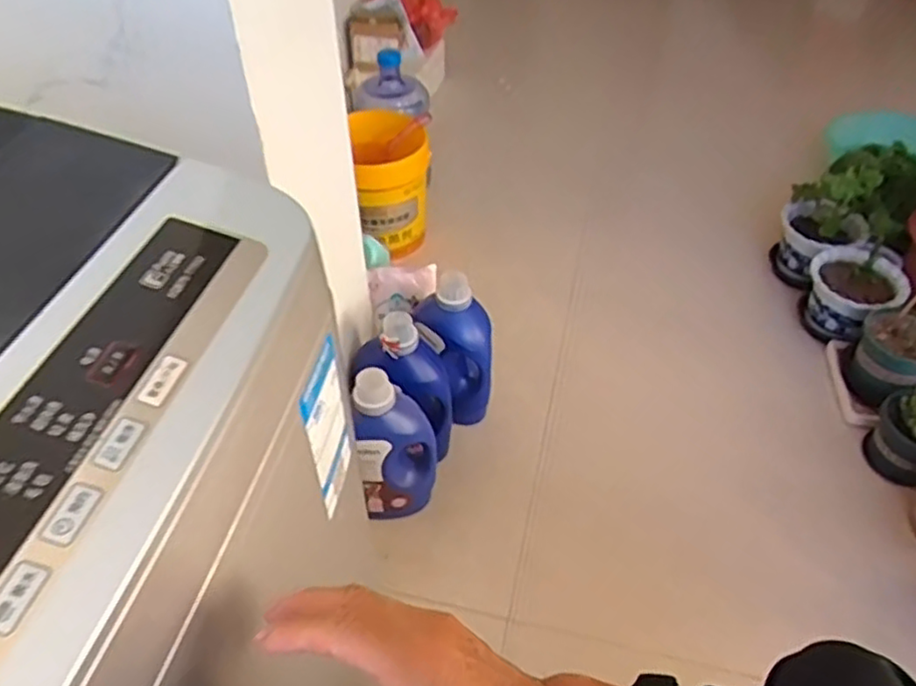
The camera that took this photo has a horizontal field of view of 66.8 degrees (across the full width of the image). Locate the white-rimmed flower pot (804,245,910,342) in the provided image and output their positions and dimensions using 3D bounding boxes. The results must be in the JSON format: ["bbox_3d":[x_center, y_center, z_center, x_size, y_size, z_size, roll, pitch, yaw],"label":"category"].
[{"bbox_3d":[0.820,-0.107,1.453,0.186,0.160,0.165,32,54,27],"label":"white-rimmed flower pot"}]

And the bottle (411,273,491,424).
[{"bbox_3d":[-0.008,0.018,1.268,0.153,0.301,0.089,22,50,19],"label":"bottle"}]

